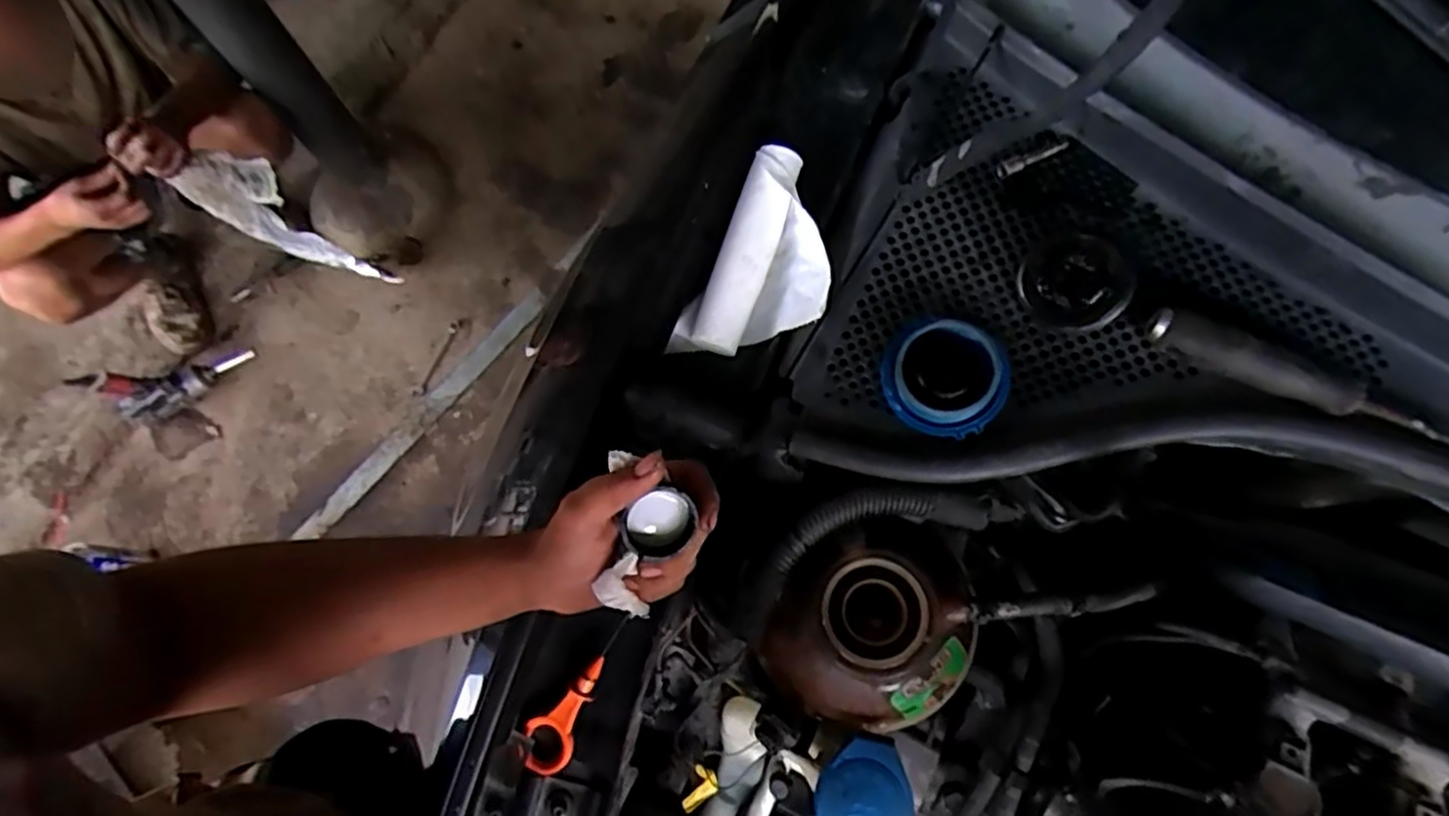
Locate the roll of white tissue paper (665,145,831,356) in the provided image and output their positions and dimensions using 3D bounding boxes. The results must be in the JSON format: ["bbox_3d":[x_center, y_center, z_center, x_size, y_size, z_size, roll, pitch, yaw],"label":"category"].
[{"bbox_3d":[0.036,-0.105,0.538,0.098,0.050,0.162,25,75,9],"label":"roll of white tissue paper"}]

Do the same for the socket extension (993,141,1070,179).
[{"bbox_3d":[0.210,-0.170,0.488,0.054,0.008,0.008,-23,73,-5],"label":"socket extension"}]

